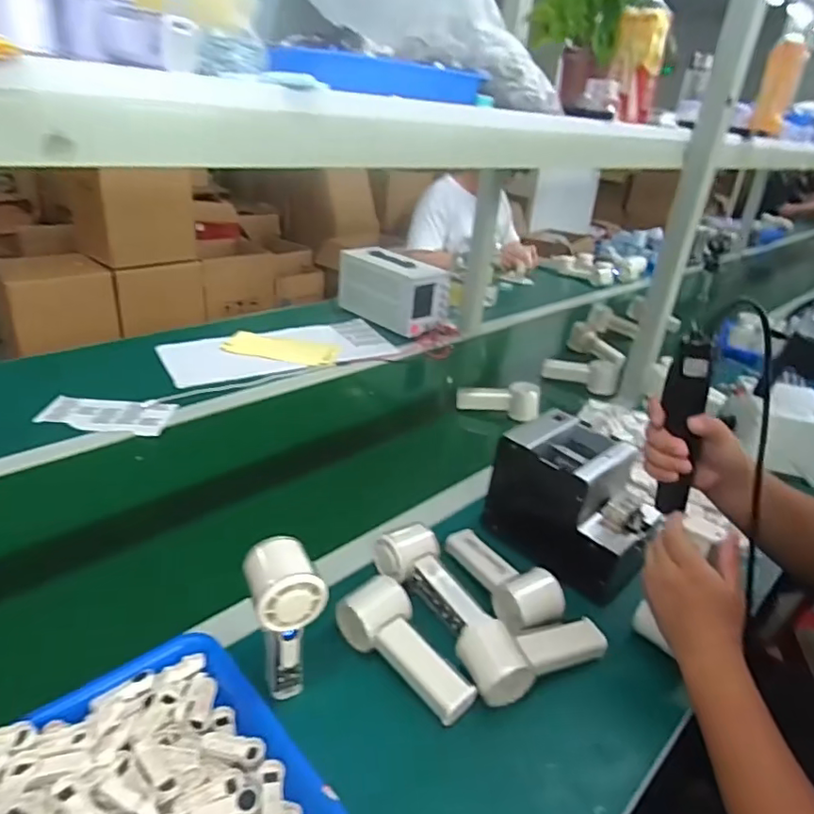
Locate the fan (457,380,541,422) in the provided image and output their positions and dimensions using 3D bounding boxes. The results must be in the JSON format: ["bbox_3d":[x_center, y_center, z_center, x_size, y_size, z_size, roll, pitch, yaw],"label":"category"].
[{"bbox_3d":[0.170,-0.016,1.082,0.152,0.059,0.043,8,27,4],"label":"fan"}]

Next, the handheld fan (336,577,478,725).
[{"bbox_3d":[0.002,0.237,0.568,0.065,0.040,0.153,-23,51,-41],"label":"handheld fan"}]

